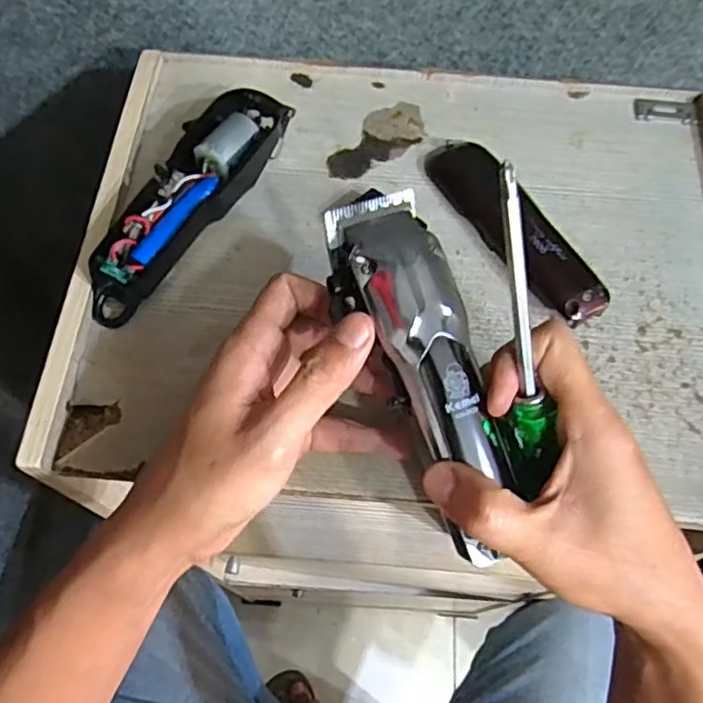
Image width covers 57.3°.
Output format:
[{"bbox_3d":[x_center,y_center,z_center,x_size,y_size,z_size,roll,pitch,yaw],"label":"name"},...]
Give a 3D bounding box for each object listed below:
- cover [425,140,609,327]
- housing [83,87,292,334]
[{"bbox_3d":[0.096,-0.079,0.395,0.042,0.017,0.148,-26,68,-14],"label":"cover"},{"bbox_3d":[-0.101,-0.093,0.388,0.047,0.032,0.165,31,67,12],"label":"housing"}]

